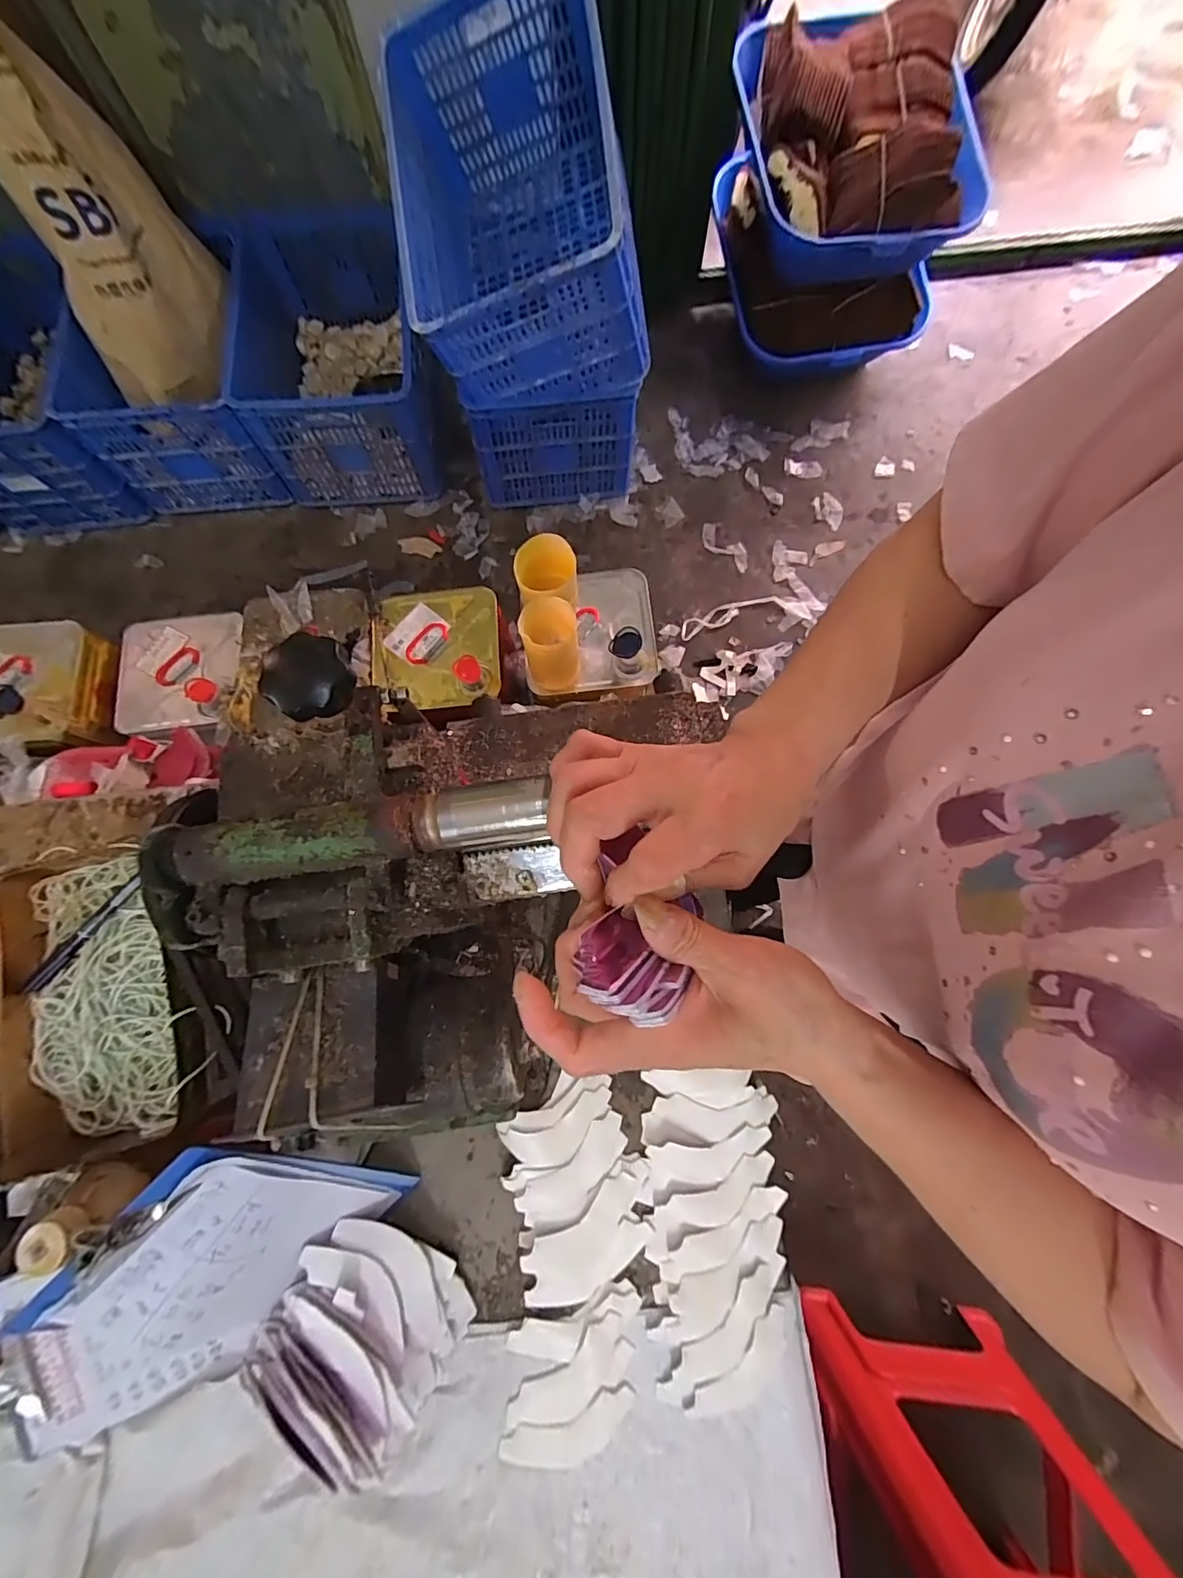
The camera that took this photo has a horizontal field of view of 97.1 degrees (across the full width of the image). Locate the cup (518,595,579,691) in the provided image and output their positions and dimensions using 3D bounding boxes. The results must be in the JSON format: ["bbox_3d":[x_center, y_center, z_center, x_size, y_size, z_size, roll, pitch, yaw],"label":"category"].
[{"bbox_3d":[-0.066,-0.237,0.861,0.087,0.149,0.088,0,77,0],"label":"cup"}]

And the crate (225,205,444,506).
[{"bbox_3d":[-0.668,-1.092,1.355,0.500,0.317,0.571,-7,77,-1],"label":"crate"}]

